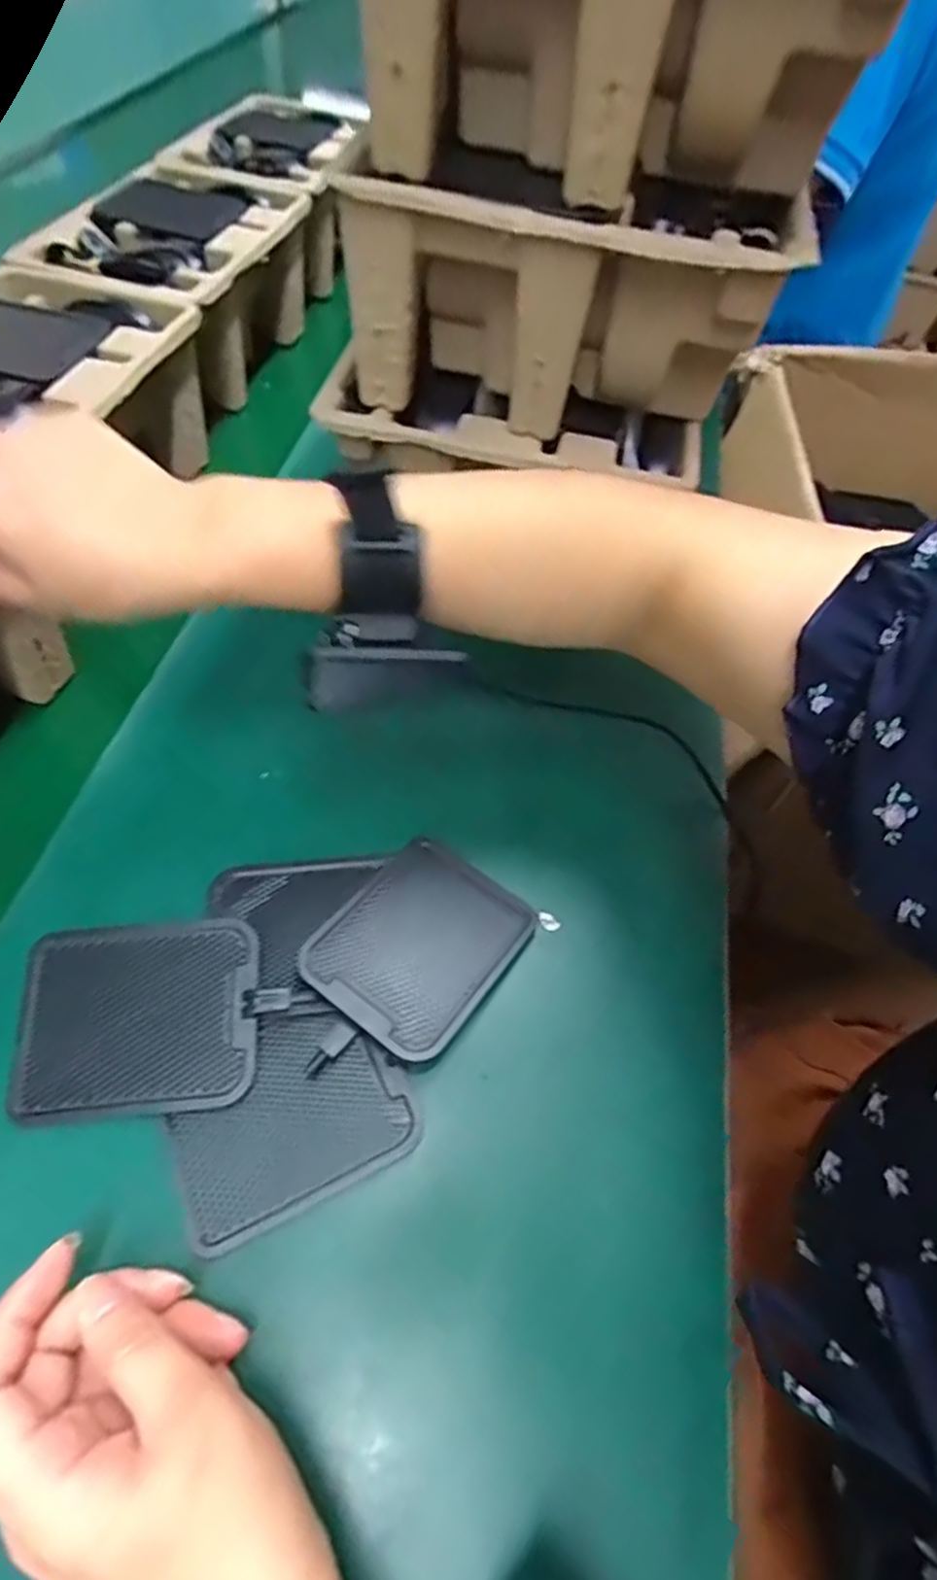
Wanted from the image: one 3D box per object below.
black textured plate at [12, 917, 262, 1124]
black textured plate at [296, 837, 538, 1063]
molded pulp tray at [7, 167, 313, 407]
[{"bbox_3d":[-0.143,0.099,0.315,0.098,0.007,0.079,-1,65,-4],"label":"black textured plate"},{"bbox_3d":[-0.022,0.073,0.350,0.078,0.008,0.102,35,50,14],"label":"black textured plate"},{"bbox_3d":[-0.233,-0.417,0.608,0.152,0.109,0.230,11,57,6],"label":"molded pulp tray"}]

